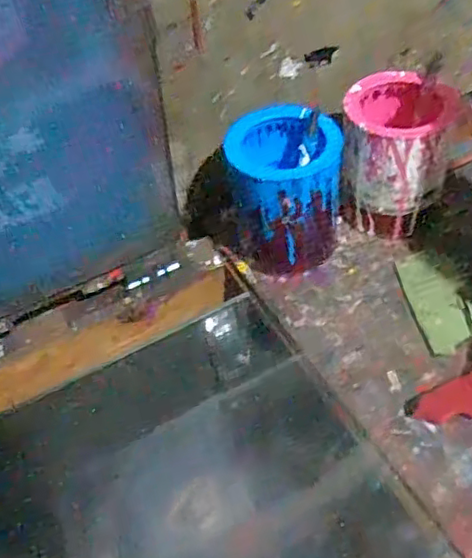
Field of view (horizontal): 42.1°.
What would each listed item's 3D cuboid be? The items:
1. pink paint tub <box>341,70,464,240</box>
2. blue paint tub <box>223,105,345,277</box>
[{"bbox_3d":[0.166,-0.128,0.648,0.099,0.139,0.104,-3,50,4],"label":"pink paint tub"},{"bbox_3d":[0.051,-0.085,0.623,0.101,0.141,0.096,-3,50,4],"label":"blue paint tub"}]

